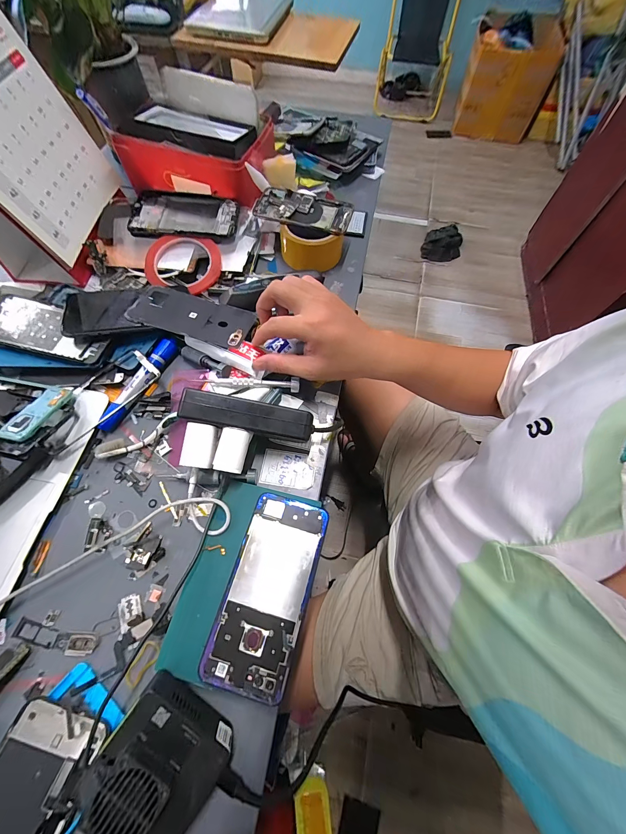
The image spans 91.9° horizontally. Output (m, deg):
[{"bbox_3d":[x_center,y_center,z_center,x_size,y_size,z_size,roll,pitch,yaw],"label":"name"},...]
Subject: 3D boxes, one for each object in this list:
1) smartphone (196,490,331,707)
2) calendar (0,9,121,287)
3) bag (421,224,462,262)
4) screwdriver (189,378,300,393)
[{"bbox_3d":[-0.039,0.150,0.271,0.070,0.004,0.153,16,65,5],"label":"smartphone"},{"bbox_3d":[-0.369,-0.322,0.377,0.107,0.197,0.214,4,64,-1],"label":"calendar"},{"bbox_3d":[0.688,-0.923,1.594,0.193,0.051,0.303,21,66,8],"label":"bag"},{"bbox_3d":[-0.076,-0.041,0.361,0.119,0.011,0.012,3,64,-1],"label":"screwdriver"}]

